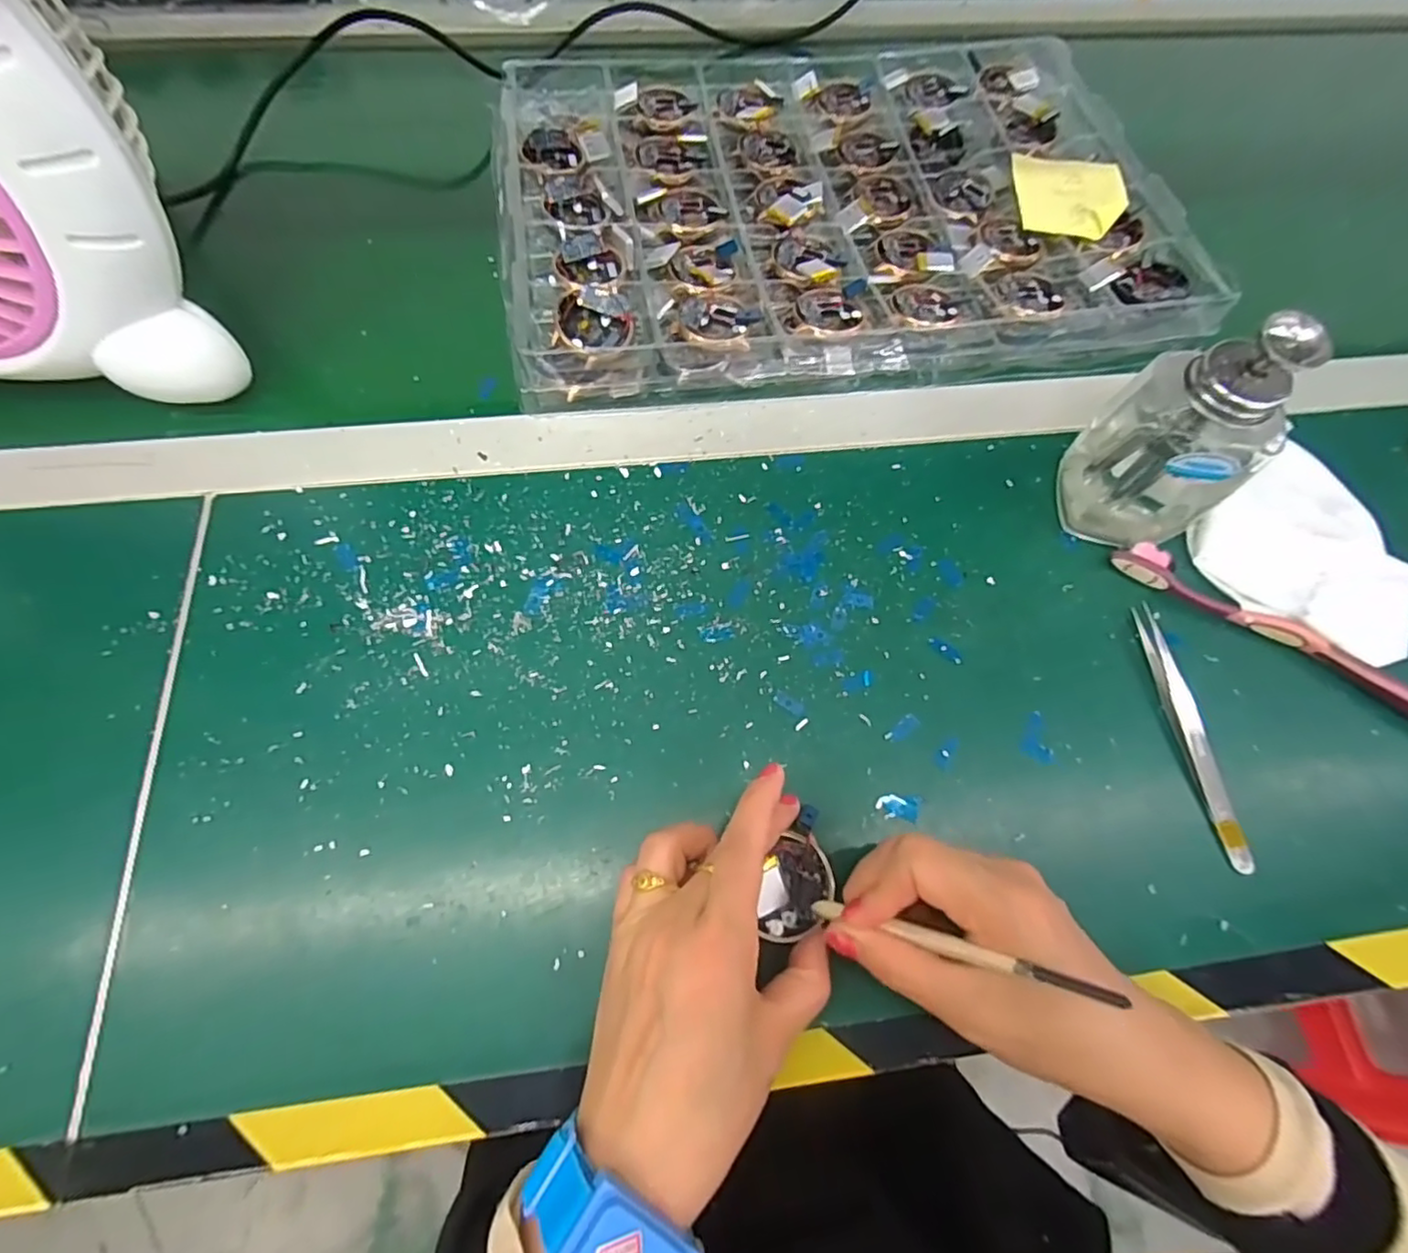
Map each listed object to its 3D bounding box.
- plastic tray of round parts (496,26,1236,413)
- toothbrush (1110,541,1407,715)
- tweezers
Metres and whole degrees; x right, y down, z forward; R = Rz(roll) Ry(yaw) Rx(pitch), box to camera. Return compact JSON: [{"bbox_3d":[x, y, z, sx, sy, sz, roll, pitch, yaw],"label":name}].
[{"bbox_3d":[0.087,-0.304,0.434,0.432,0.033,0.320,-6,69,-6],"label":"plastic tray of round parts"},{"bbox_3d":[0.299,0.004,0.326,0.177,0.016,0.017,31,70,9],"label":"toothbrush"},{"bbox_3d":[0.235,0.050,0.305,0.012,0.011,0.127,-6,69,-6],"label":"tweezers"}]

